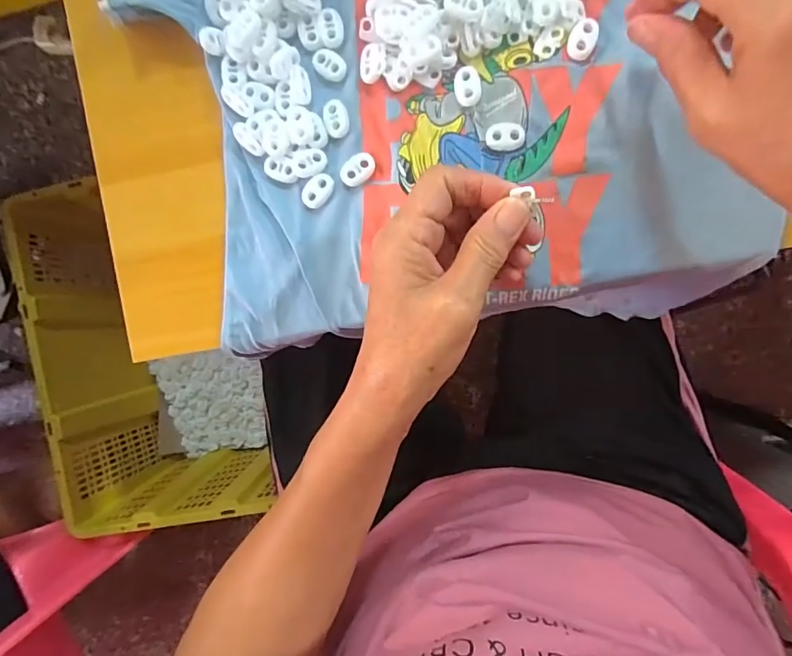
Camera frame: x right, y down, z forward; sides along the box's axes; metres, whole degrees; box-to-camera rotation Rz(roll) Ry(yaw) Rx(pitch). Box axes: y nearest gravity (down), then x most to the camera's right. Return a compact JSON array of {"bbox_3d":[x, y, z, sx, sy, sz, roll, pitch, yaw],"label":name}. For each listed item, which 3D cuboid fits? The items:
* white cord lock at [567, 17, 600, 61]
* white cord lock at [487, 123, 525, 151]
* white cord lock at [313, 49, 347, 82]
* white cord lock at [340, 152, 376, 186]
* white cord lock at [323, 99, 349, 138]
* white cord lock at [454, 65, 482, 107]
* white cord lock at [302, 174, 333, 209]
[{"bbox_3d":[0.108,-0.168,0.274,0.015,0.004,0.024,17,94,5],"label":"white cord lock"},{"bbox_3d":[0.065,-0.114,0.282,0.023,0.005,0.015,1,93,6],"label":"white cord lock"},{"bbox_3d":[-0.041,-0.161,0.289,0.022,0.004,0.015,38,96,3],"label":"white cord lock"},{"bbox_3d":[-0.024,-0.098,0.292,0.023,0.005,0.016,-38,88,6],"label":"white cord lock"},{"bbox_3d":[-0.037,-0.128,0.290,0.015,0.004,0.022,-13,91,6],"label":"white cord lock"},{"bbox_3d":[0.043,-0.143,0.281,0.016,0.004,0.022,1,93,6],"label":"white cord lock"},{"bbox_3d":[-0.049,-0.085,0.295,0.023,0.004,0.015,-42,88,6],"label":"white cord lock"}]

